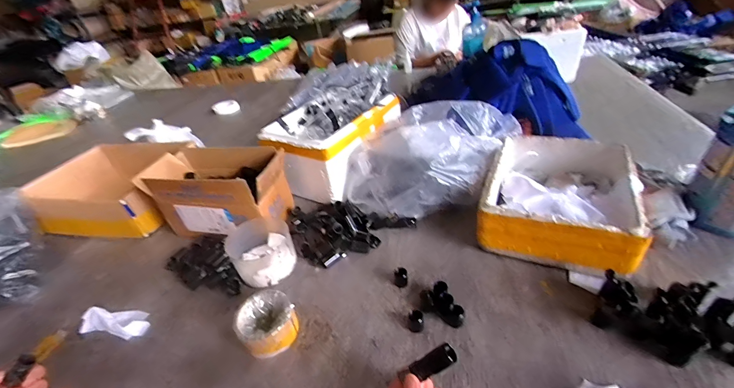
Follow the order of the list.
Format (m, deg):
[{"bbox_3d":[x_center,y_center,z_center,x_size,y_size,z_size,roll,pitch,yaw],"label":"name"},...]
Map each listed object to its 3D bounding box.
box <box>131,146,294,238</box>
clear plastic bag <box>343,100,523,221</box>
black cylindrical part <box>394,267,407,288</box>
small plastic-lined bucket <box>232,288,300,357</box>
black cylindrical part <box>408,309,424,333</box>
[{"bbox_3d":[-0.325,-0.007,0.718,0.295,0.142,0.142,1,37,13],"label":"box"},{"bbox_3d":[0.142,-0.096,0.745,0.283,0.166,0.350,21,45,34],"label":"clear plastic bag"},{"bbox_3d":[0.058,0.145,0.562,0.022,0.032,0.021,-6,36,4],"label":"black cylindrical part"},{"bbox_3d":[-0.156,0.200,0.508,0.090,0.055,0.085,-6,36,4],"label":"small plastic-lined bucket"},{"bbox_3d":[0.074,0.192,0.488,0.021,0.032,0.019,0,37,11],"label":"black cylindrical part"}]

